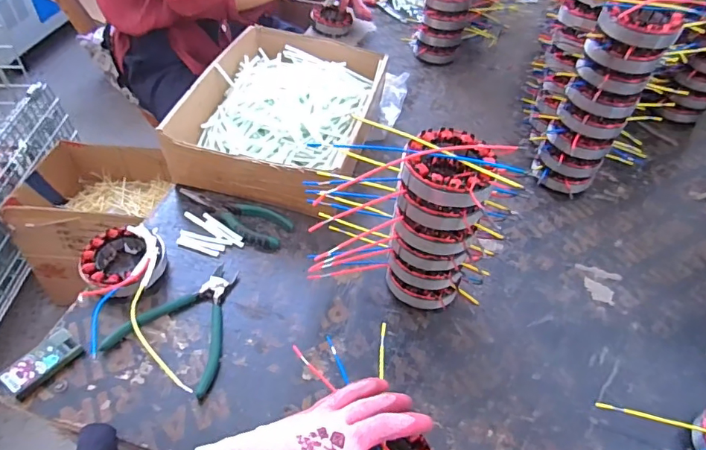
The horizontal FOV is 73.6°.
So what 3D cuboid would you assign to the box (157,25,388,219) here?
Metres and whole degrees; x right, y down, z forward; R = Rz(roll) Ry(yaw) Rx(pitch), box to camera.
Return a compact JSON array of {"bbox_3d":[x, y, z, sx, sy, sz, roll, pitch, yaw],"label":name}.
[{"bbox_3d":[-0.098,-0.172,0.708,0.235,0.080,0.335,13,48,8],"label":"box"}]

